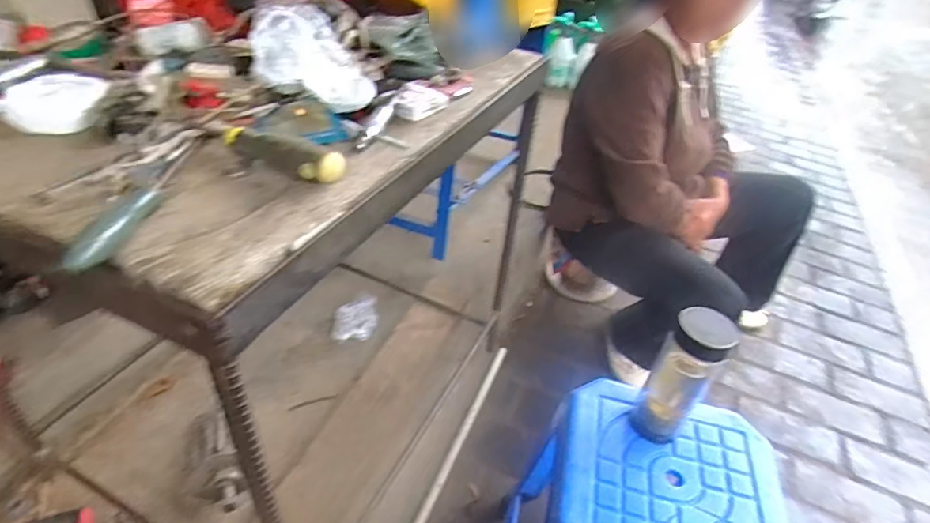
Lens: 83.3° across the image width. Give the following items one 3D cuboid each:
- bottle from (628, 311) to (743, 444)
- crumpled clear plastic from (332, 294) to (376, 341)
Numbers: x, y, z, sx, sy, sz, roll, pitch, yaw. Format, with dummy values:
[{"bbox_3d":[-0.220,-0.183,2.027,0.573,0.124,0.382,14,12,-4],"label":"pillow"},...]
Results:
[{"bbox_3d":[0.261,0.138,0.635,0.063,0.194,0.070,29,45,27],"label":"bottle"},{"bbox_3d":[-0.235,0.121,1.126,0.086,0.016,0.119,0,39,-6],"label":"crumpled clear plastic"}]

